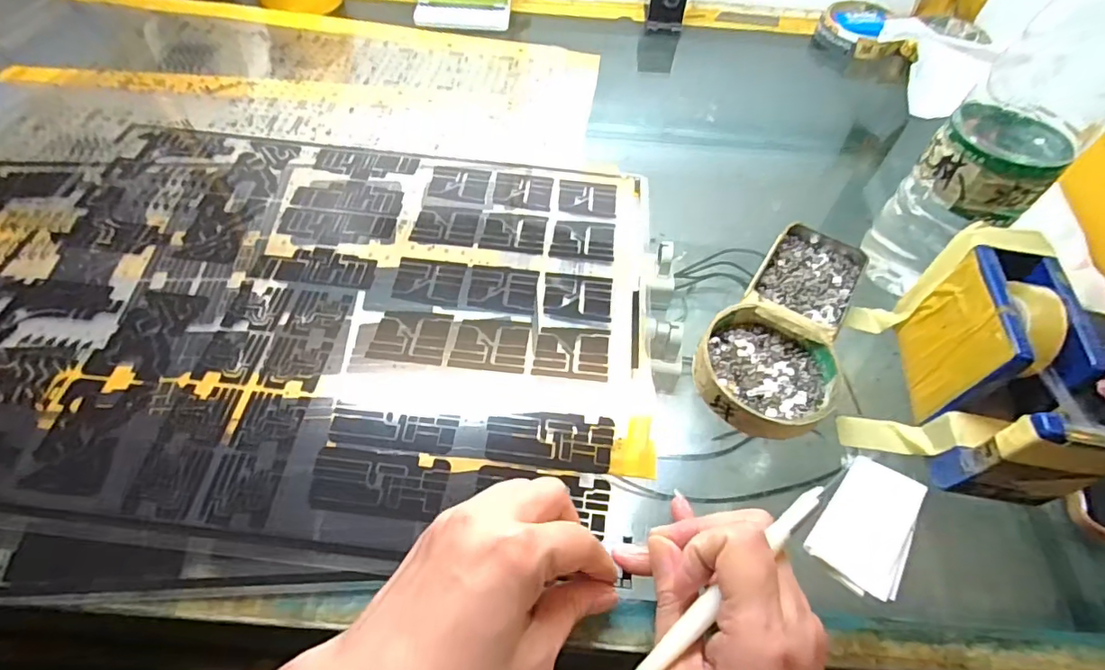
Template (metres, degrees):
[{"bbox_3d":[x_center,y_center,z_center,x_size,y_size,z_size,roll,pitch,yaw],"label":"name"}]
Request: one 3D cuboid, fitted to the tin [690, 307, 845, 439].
[{"bbox_3d":[0.127,0.022,0.327,0.080,0.018,0.077,2,55,-3],"label":"tin"}]

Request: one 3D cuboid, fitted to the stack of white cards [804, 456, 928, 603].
[{"bbox_3d":[0.165,0.098,0.283,0.042,0.009,0.068,34,59,19],"label":"stack of white cards"}]

